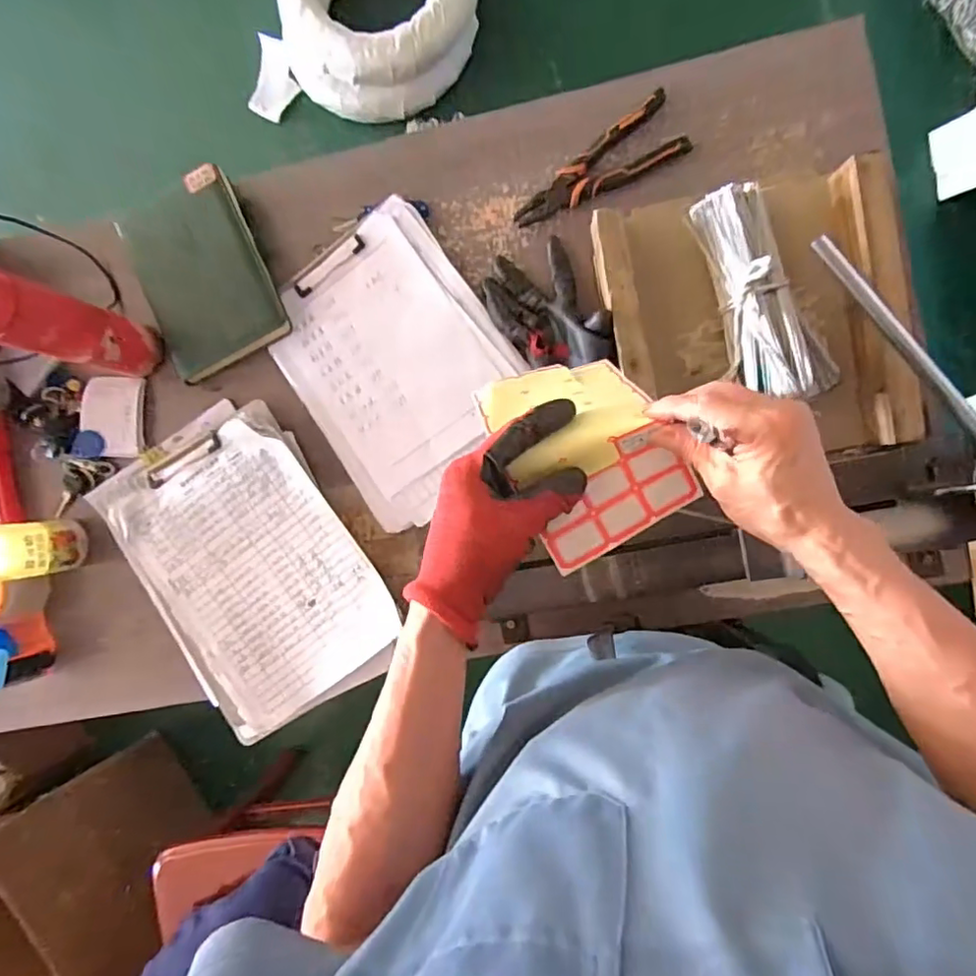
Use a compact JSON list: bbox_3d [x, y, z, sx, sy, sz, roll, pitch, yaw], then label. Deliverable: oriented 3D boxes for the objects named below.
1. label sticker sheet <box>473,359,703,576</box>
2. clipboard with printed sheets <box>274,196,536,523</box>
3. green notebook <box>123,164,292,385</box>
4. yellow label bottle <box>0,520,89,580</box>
[{"bbox_3d":[0.070,-0.033,0.440,0.111,0.087,0.150,-29,88,6],"label":"label sticker sheet"},{"bbox_3d":[-0.100,-0.137,0.664,0.232,0.024,0.290,-35,87,6],"label":"clipboard with printed sheets"},{"bbox_3d":[-0.321,-0.234,0.664,0.144,0.026,0.193,-21,97,10],"label":"green notebook"},{"bbox_3d":[-0.511,0.070,0.641,0.056,0.140,0.061,-9,90,6],"label":"yellow label bottle"}]

